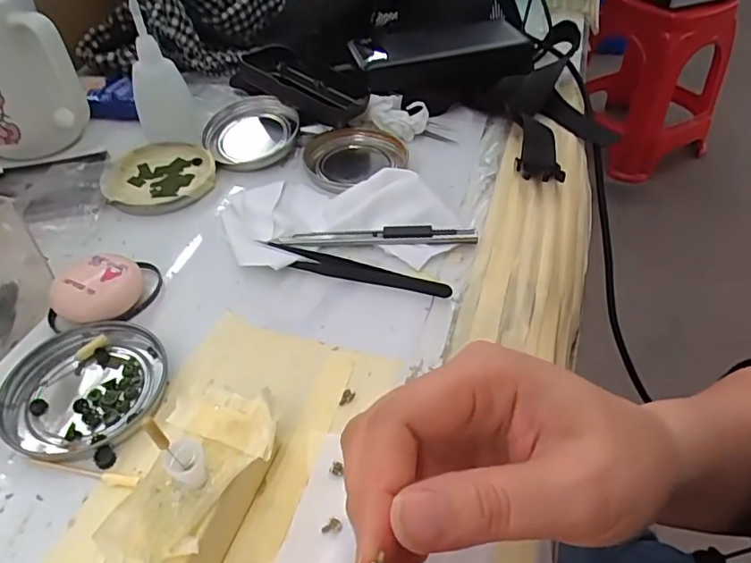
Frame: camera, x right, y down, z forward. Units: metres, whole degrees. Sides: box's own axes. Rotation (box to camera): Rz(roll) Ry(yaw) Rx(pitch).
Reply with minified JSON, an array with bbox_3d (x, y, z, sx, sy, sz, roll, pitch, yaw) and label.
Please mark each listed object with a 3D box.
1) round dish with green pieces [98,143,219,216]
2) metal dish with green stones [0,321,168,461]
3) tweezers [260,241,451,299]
[{"bbox_3d":[-0.159,-0.077,0.409,0.077,0.012,0.076,-12,47,-10],"label":"round dish with green pieces"},{"bbox_3d":[-0.151,0.054,0.282,0.077,0.008,0.075,-1,45,1],"label":"metal dish with green stones"},{"bbox_3d":[-0.015,-0.008,0.338,0.124,0.006,0.016,14,48,15],"label":"tweezers"}]

